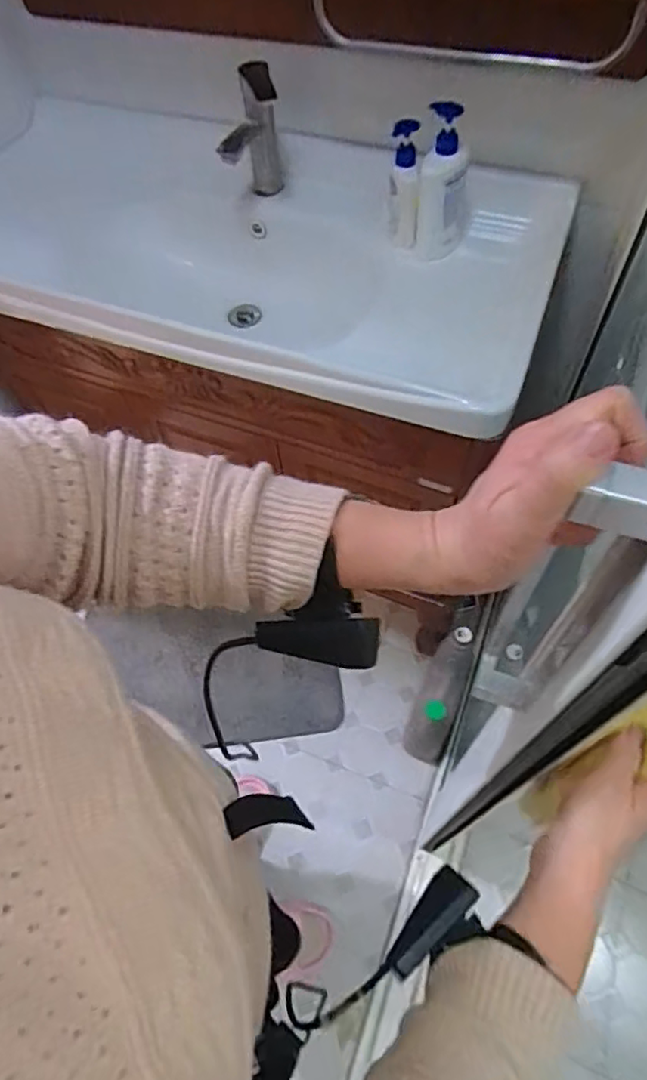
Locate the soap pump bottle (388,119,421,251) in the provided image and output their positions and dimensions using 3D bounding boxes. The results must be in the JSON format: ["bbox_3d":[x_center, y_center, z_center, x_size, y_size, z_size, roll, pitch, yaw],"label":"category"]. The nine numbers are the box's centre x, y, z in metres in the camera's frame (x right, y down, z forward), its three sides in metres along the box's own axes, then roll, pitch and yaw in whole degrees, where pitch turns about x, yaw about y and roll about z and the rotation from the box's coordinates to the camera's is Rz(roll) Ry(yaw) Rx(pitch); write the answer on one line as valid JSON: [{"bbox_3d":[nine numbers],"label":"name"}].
[{"bbox_3d":[0.120,-0.534,0.893,0.047,0.159,0.067,-3,58,1],"label":"soap pump bottle"}]

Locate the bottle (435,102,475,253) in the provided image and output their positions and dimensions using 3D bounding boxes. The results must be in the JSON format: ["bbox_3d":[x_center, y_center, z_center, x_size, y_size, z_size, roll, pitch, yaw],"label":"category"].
[{"bbox_3d":[0.180,-0.518,0.872,0.078,0.183,0.066,11,60,10],"label":"bottle"}]

